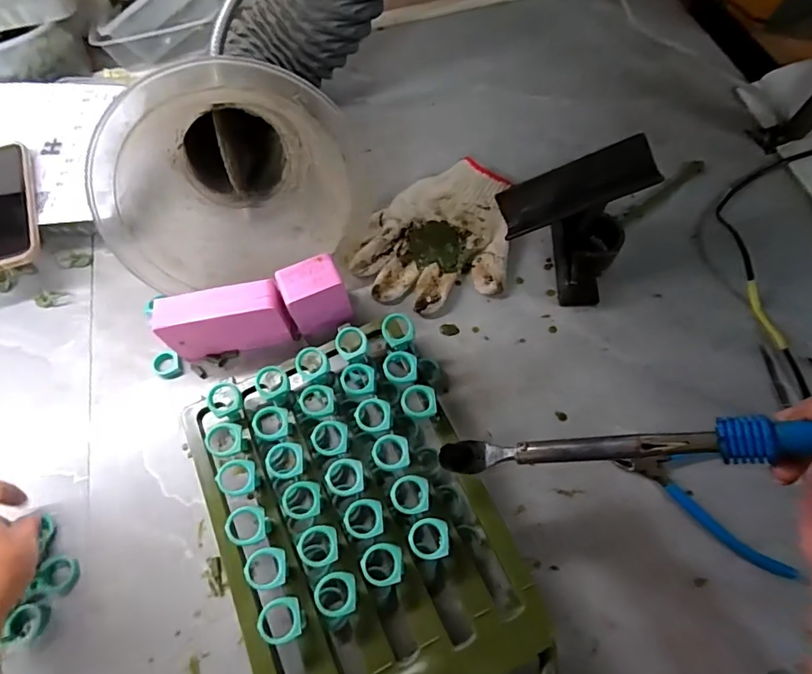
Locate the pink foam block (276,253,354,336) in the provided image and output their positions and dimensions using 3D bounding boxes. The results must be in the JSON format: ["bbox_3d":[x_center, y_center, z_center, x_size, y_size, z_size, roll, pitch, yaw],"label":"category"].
[{"bbox_3d":[-0.084,-0.036,0.470,0.057,0.062,0.046,-20,66,-8],"label":"pink foam block"}]

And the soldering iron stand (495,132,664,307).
[{"bbox_3d":[0.154,-0.099,0.469,0.115,0.121,0.092,-5,65,-1],"label":"soldering iron stand"}]

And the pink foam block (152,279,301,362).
[{"bbox_3d":[-0.162,-0.016,0.458,0.113,0.058,0.041,-14,65,-5],"label":"pink foam block"}]

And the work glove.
[{"bbox_3d":[0.036,-0.106,0.527,0.144,0.024,0.175,17,66,10],"label":"work glove"}]

